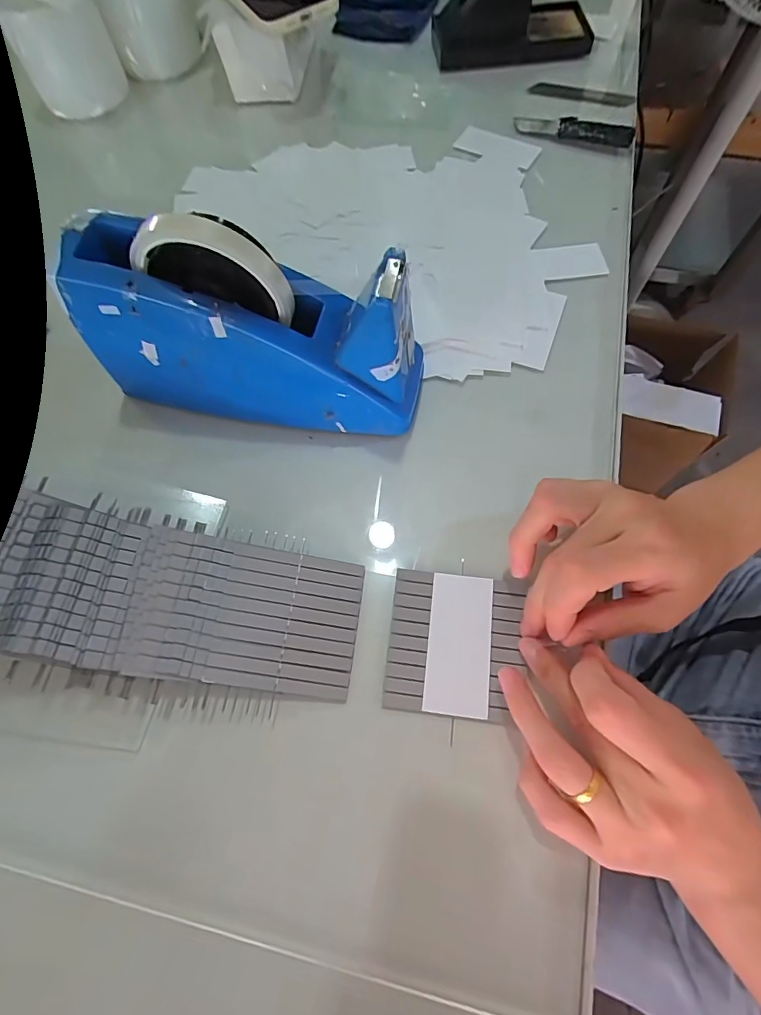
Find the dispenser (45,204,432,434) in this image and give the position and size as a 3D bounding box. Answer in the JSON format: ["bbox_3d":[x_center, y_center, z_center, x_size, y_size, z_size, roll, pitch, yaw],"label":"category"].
[{"bbox_3d":[-0.079,-0.113,0.289,0.207,0.116,0.071,8,68,6],"label":"dispenser"}]

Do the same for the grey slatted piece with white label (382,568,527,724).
[{"bbox_3d":[0.042,0.077,0.267,0.073,0.004,0.077,5,68,5],"label":"grey slatted piece with white label"}]

